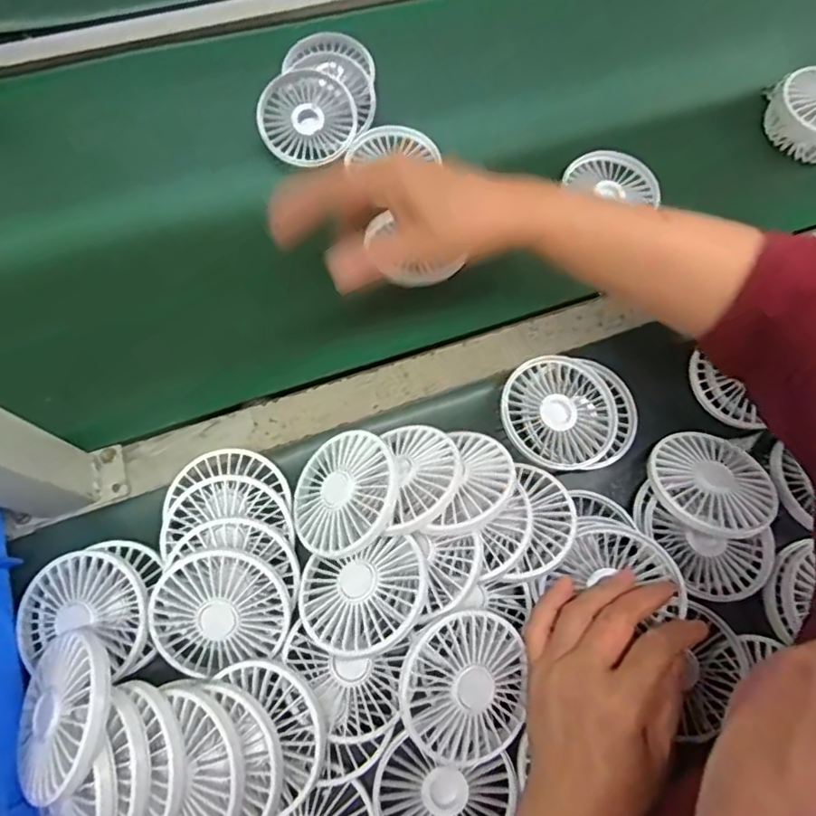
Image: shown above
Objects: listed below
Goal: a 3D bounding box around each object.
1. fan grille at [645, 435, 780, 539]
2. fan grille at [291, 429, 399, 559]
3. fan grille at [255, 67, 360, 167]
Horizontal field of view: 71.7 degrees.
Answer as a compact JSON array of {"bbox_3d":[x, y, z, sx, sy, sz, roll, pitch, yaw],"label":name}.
[{"bbox_3d":[0.223,0.057,0.418,0.081,0.015,0.084,-11,54,-9],"label":"fan grille"},{"bbox_3d":[-0.044,0.057,0.388,0.081,0.010,0.085,-16,59,29],"label":"fan grille"},{"bbox_3d":[-0.095,-0.270,0.523,0.087,0.010,0.091,1,84,-5],"label":"fan grille"}]

